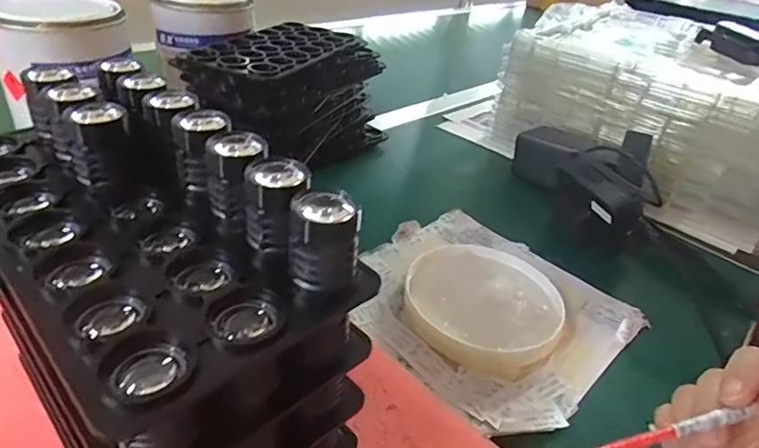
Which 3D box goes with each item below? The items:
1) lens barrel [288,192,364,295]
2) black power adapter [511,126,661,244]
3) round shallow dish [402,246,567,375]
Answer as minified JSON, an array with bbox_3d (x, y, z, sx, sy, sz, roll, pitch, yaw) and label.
[{"bbox_3d":[-0.018,0.005,0.173,0.023,0.031,0.020,4,33,-6],"label":"lens barrel"},{"bbox_3d":[0.211,-0.052,0.519,0.093,0.074,0.196,-1,34,-13],"label":"black power adapter"},{"bbox_3d":[0.081,0.061,0.391,0.115,0.021,0.121,5,33,-3],"label":"round shallow dish"}]

